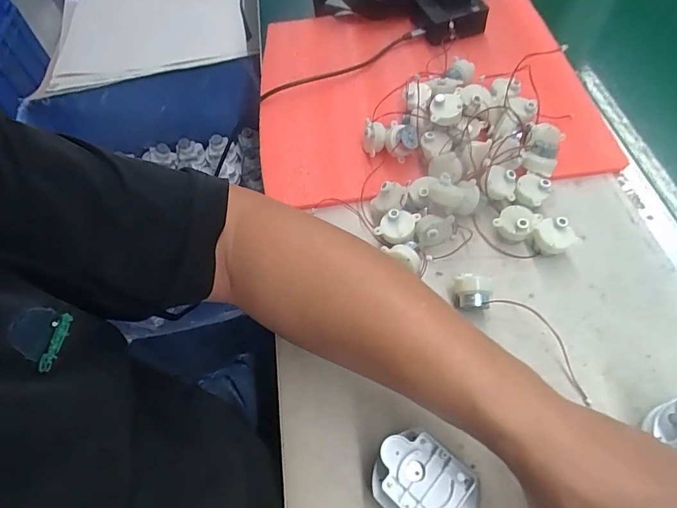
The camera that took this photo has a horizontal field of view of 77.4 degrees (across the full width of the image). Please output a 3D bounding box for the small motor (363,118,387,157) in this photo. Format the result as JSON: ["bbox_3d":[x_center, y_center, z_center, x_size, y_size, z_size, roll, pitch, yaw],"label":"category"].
[{"bbox_3d":[0.038,-0.124,0.447,0.023,0.028,0.029,2,58,6],"label":"small motor"}]

